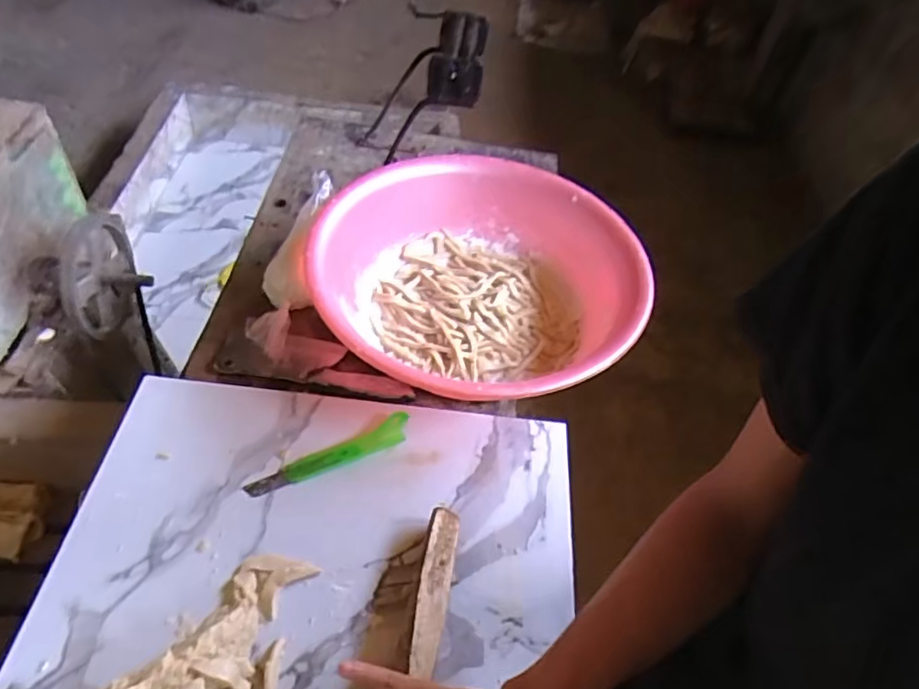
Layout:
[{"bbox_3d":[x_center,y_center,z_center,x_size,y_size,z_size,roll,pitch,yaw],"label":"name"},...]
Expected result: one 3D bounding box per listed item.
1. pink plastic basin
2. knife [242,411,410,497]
[{"bbox_3d":[0.021,-0.076,0.780,0.387,0.121,0.396,3,49,-3],"label":"pink plastic basin"},{"bbox_3d":[-0.138,0.120,0.655,0.181,0.017,0.035,-20,54,-21],"label":"knife"}]

